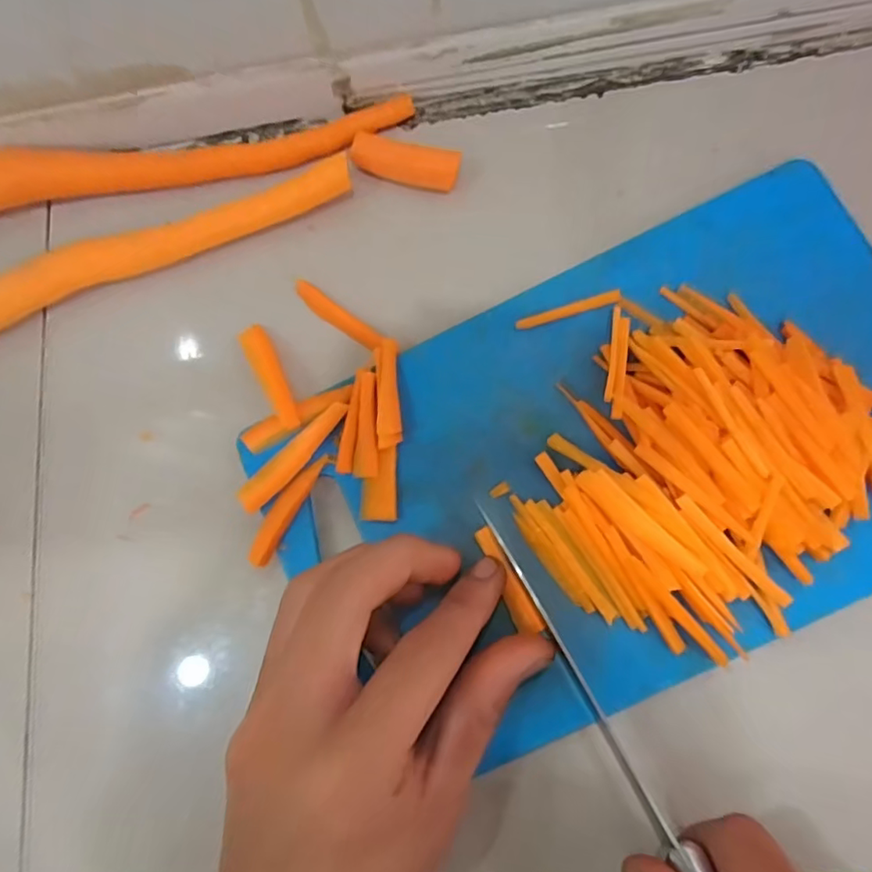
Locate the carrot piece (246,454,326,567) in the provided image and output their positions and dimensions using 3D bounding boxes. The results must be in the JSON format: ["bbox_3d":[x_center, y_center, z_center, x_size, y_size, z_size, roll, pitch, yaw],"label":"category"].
[{"bbox_3d":[-0.057,0.026,0.214,0.011,0.004,0.045,31,87,10],"label":"carrot piece"}]

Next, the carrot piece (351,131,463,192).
[{"bbox_3d":[-0.013,-0.114,0.241,0.044,0.011,0.014,16,85,9],"label":"carrot piece"}]

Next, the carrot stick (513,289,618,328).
[{"bbox_3d":[0.050,-0.047,0.217,0.039,0.004,0.005,-14,81,5],"label":"carrot stick"}]

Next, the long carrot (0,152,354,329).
[{"bbox_3d":[-0.128,-0.079,0.242,0.192,0.021,0.018,-22,81,4],"label":"long carrot"}]

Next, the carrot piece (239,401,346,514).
[{"bbox_3d":[-0.054,0.007,0.217,0.053,0.004,0.010,-44,80,0],"label":"carrot piece"}]

